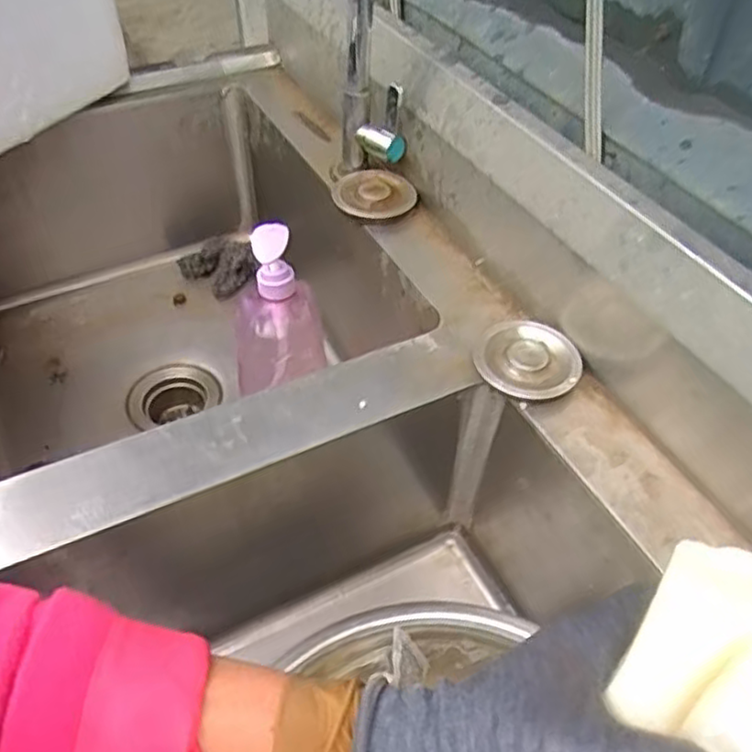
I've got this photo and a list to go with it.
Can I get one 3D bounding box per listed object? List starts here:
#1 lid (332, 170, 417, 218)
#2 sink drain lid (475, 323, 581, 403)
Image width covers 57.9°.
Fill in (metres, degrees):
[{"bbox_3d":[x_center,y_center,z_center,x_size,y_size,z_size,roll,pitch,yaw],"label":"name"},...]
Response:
[{"bbox_3d":[-0.002,-0.187,0.694,0.083,0.019,0.087,0,49,0],"label":"lid"},{"bbox_3d":[0.121,-0.012,0.547,0.080,0.015,0.075,0,49,0],"label":"sink drain lid"}]

